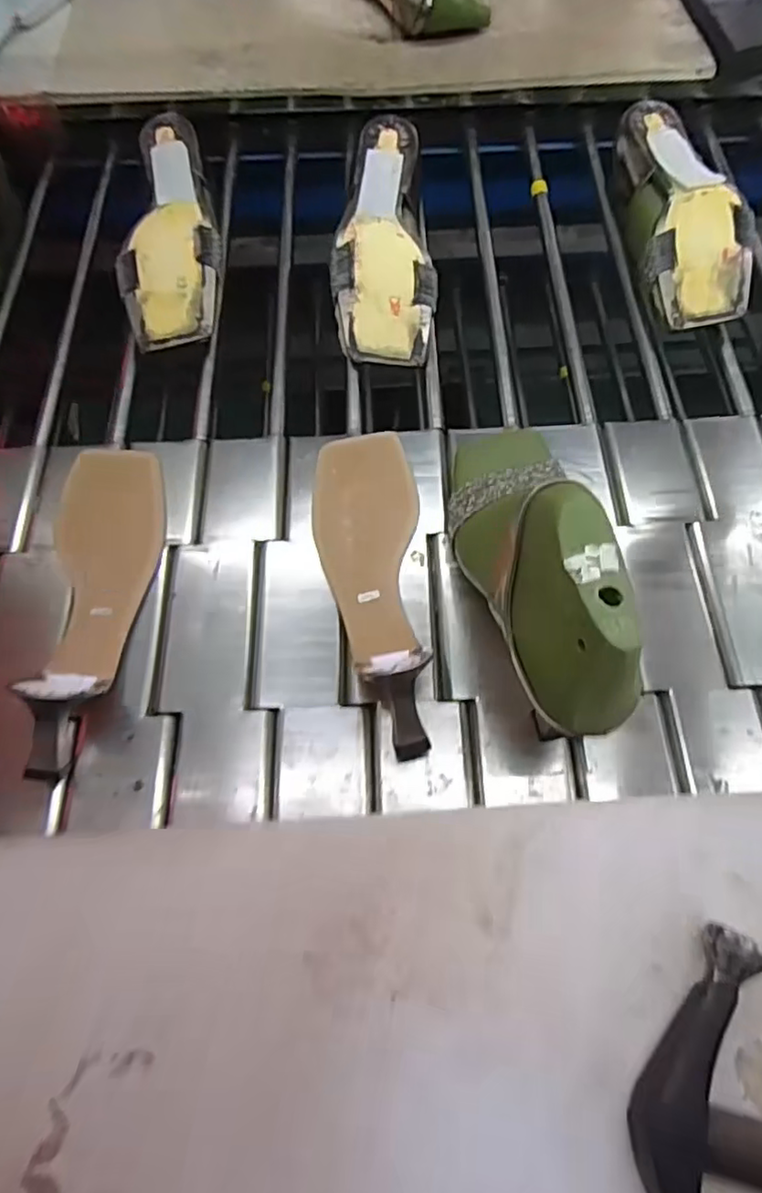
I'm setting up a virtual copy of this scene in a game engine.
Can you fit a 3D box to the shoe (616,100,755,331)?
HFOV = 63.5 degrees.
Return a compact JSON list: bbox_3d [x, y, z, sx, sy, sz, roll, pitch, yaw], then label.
[{"bbox_3d":[0.264,-0.335,0.552,0.083,0.072,0.224,-1,65,0],"label":"shoe"}]

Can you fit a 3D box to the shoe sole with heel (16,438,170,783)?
[{"bbox_3d":[-0.193,-0.014,0.414,0.075,0.058,0.247,-8,65,-4],"label":"shoe sole with heel"}]

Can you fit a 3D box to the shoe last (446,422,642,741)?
[{"bbox_3d":[0.087,-0.031,0.379,0.072,0.110,0.253,-6,37,-3],"label":"shoe last"}]

